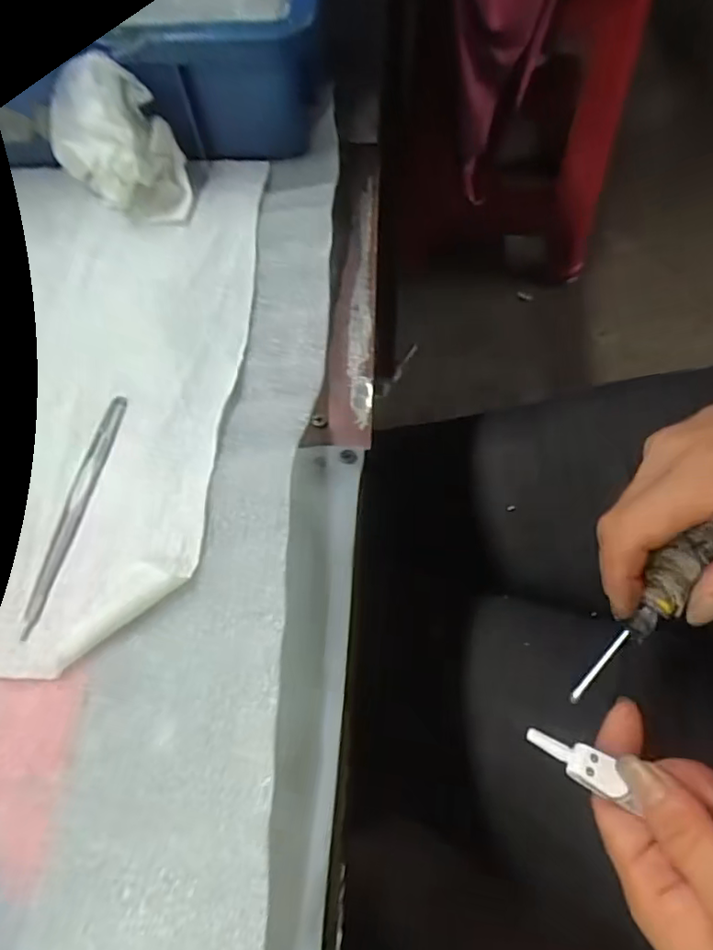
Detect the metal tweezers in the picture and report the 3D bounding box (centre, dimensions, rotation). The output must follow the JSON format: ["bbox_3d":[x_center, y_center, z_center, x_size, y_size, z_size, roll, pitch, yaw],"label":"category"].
[{"bbox_3d":[-0.120,0.014,0.250,0.008,0.005,0.108,10,65,7],"label":"metal tweezers"}]

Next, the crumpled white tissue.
[{"bbox_3d":[-0.120,-0.167,0.299,0.056,0.063,0.048,-28,66,-10],"label":"crumpled white tissue"}]

